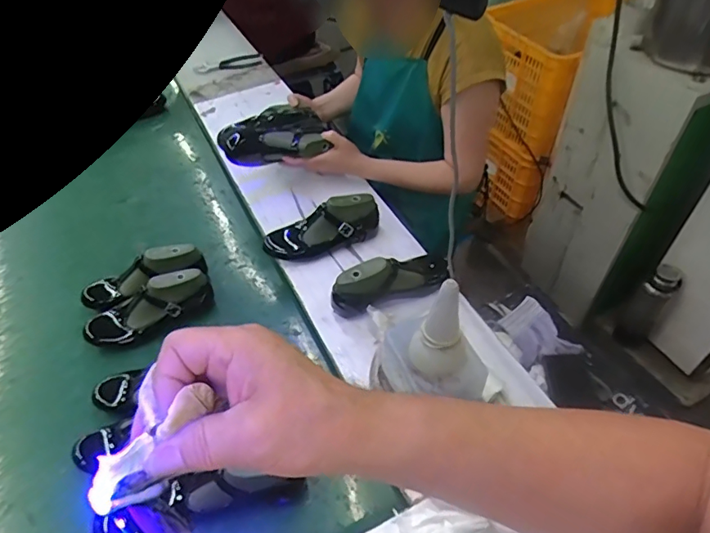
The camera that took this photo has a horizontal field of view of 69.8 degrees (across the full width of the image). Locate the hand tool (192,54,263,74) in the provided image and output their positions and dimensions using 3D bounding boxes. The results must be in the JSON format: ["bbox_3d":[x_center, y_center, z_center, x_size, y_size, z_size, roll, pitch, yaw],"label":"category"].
[{"bbox_3d":[-0.364,-0.584,1.475,0.197,0.014,0.076,-17,50,-14],"label":"hand tool"}]

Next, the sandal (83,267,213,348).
[{"bbox_3d":[-0.354,0.079,0.884,0.219,0.105,0.066,-25,53,-21],"label":"sandal"}]

